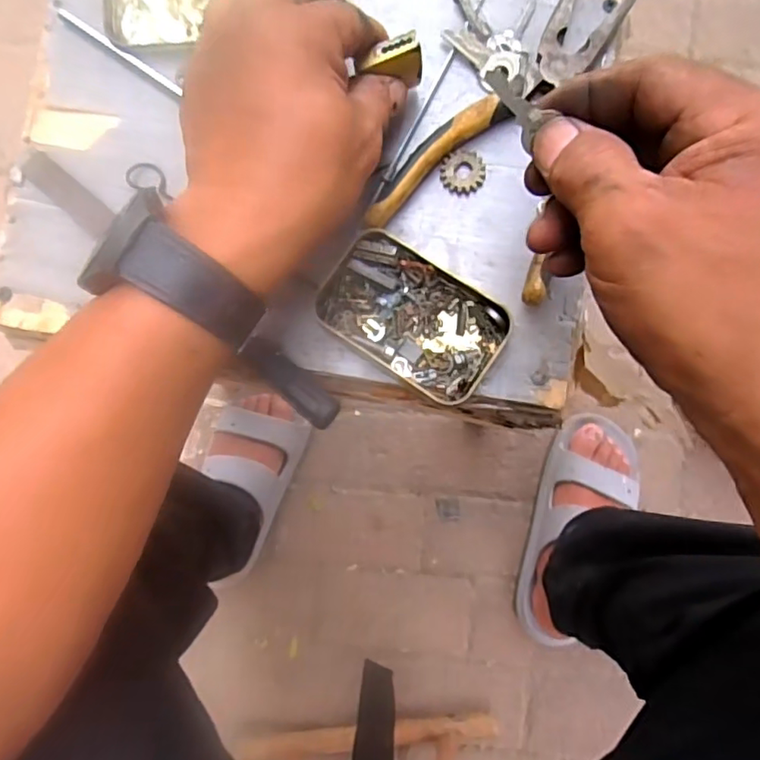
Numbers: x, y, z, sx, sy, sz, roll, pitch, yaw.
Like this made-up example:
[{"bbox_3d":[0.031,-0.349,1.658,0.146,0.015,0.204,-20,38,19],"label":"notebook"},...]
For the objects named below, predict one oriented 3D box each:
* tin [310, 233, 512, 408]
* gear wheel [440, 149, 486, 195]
[{"bbox_3d":[0.018,-0.033,0.300,0.092,0.019,0.058,34,88,5],"label":"tin"},{"bbox_3d":[0.045,-0.114,0.313,0.024,0.004,0.023,0,85,3],"label":"gear wheel"}]

